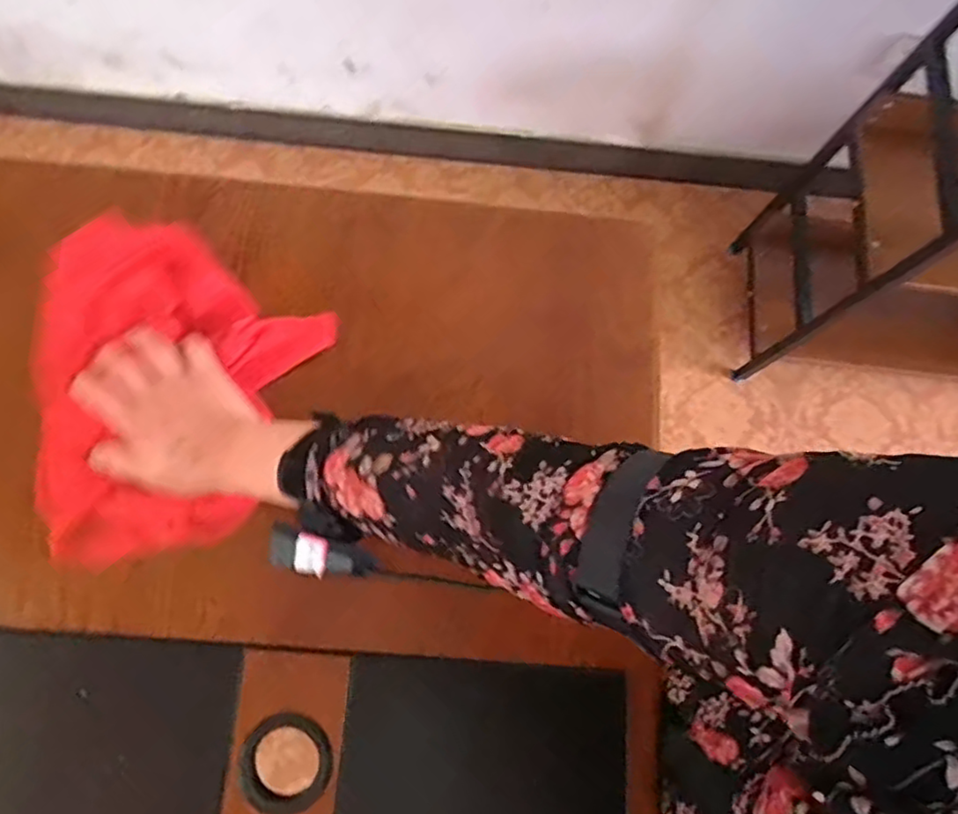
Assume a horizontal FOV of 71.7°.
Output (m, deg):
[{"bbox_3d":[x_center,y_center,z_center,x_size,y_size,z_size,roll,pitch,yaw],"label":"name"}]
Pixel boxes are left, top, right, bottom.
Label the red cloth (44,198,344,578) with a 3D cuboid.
[{"bbox_3d":[-0.227,-0.023,0.526,0.213,0.017,0.265,-4,77,-13],"label":"red cloth"}]

